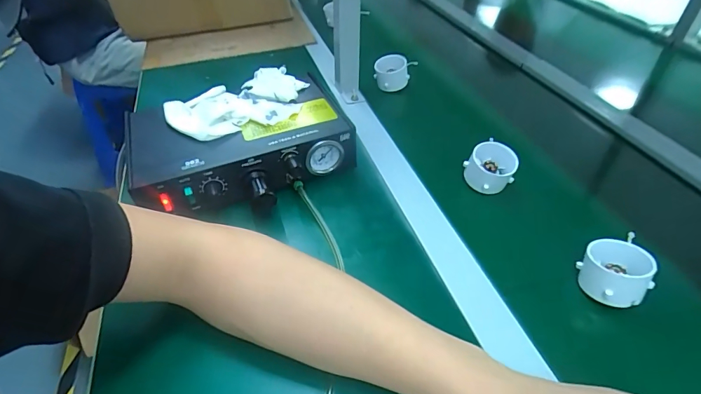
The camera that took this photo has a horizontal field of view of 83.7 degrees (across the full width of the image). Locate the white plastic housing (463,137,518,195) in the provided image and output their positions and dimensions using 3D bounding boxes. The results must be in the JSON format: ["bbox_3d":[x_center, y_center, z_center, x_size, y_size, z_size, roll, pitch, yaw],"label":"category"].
[{"bbox_3d":[0.163,-0.034,0.458,0.054,0.044,0.048,16,45,17],"label":"white plastic housing"}]

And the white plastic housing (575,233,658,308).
[{"bbox_3d":[0.236,0.064,0.346,0.056,0.035,0.053,0,43,0],"label":"white plastic housing"}]

